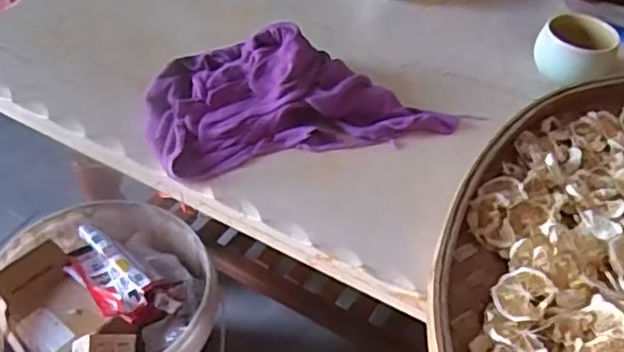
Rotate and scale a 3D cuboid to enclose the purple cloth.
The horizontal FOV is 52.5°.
[{"bbox_3d":[-0.024,-0.093,0.662,0.288,0.055,0.161,-12,47,-15],"label":"purple cloth"}]

